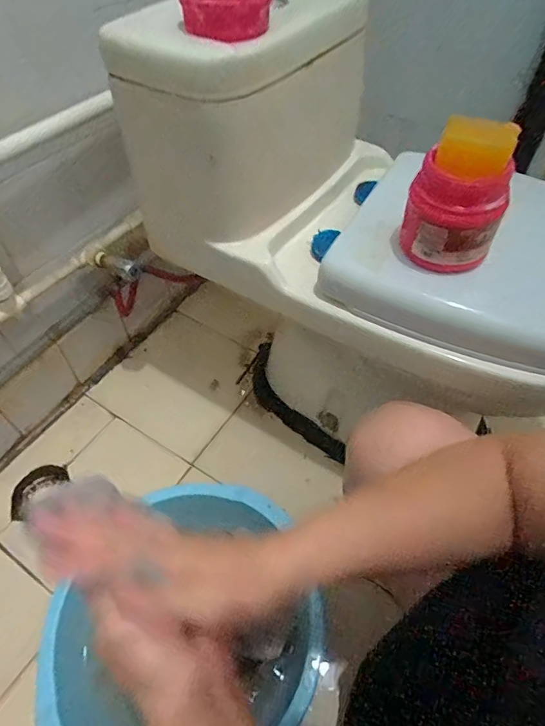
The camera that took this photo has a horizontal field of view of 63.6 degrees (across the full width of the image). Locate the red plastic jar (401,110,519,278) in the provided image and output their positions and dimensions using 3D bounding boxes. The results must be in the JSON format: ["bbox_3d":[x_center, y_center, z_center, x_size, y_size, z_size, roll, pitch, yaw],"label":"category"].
[{"bbox_3d":[0.197,-0.176,0.463,0.096,0.133,0.089,18,54,13],"label":"red plastic jar"}]

